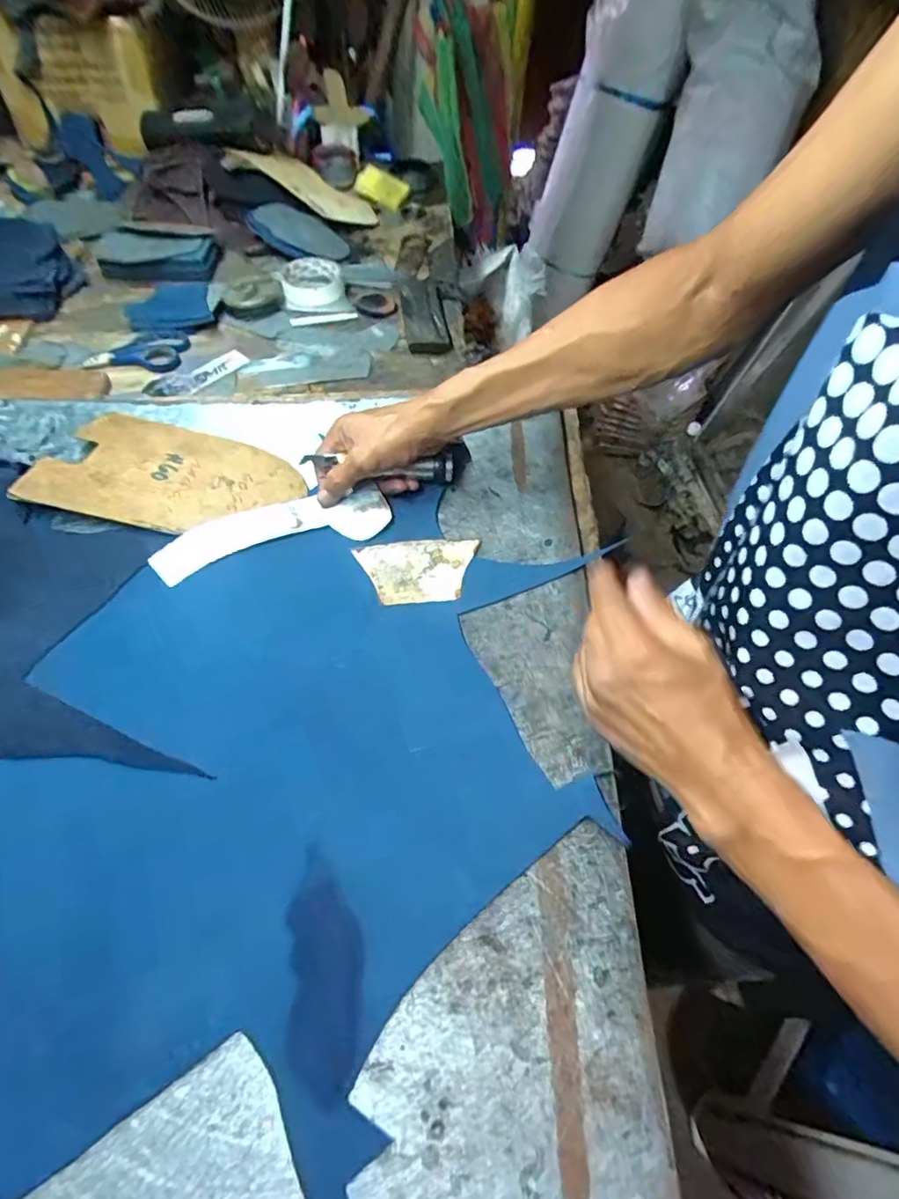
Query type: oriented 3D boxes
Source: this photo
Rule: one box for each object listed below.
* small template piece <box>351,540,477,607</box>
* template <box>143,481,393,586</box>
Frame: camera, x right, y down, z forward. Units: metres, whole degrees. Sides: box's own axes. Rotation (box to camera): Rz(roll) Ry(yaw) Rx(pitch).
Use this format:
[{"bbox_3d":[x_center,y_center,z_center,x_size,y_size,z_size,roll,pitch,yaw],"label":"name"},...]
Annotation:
[{"bbox_3d":[-0.027,-0.027,0.504,0.107,0.004,0.064,-6,58,-5],"label":"small template piece"},{"bbox_3d":[-0.160,-0.064,0.515,0.208,0.012,0.055,-15,72,-10],"label":"template"}]

